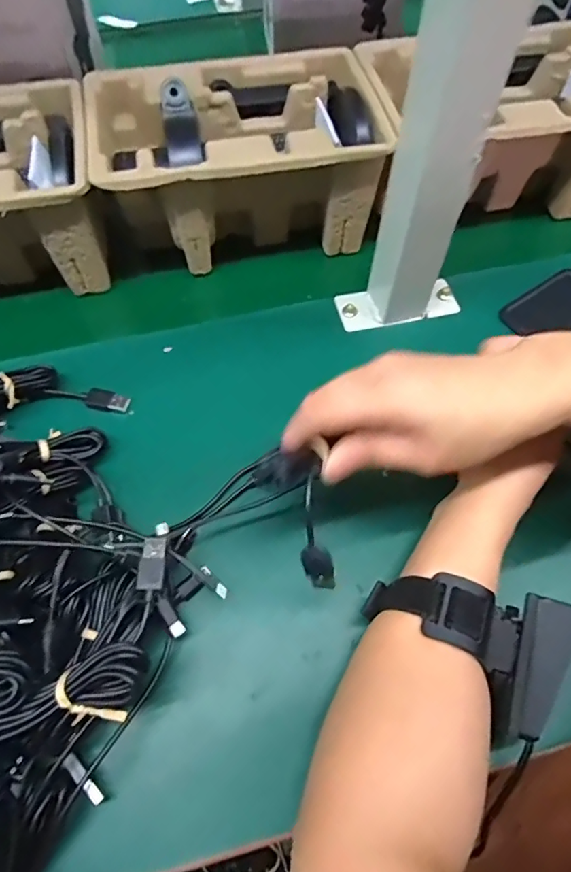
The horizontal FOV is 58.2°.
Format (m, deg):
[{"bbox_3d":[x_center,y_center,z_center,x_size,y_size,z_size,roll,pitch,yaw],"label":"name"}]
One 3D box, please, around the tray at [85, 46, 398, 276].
[{"bbox_3d":[-0.042,-0.233,0.446,0.219,0.106,0.146,-10,62,-5],"label":"tray"}]

